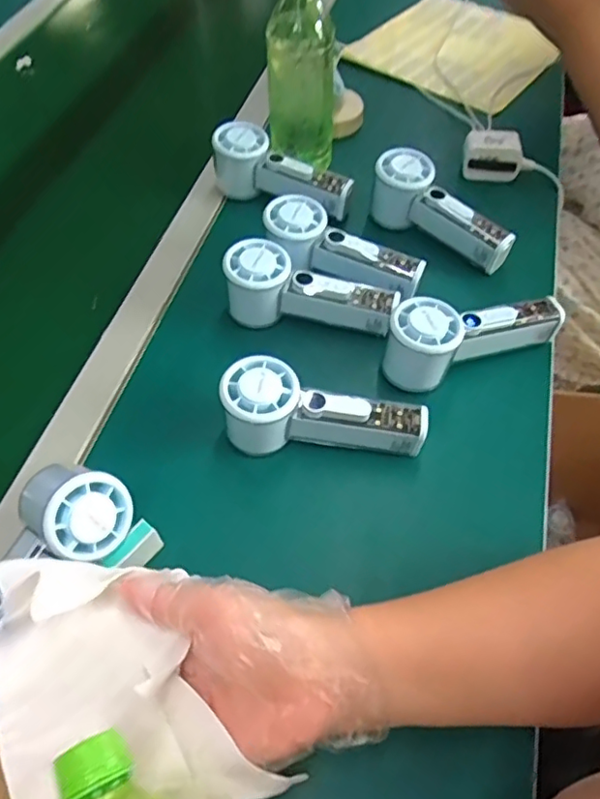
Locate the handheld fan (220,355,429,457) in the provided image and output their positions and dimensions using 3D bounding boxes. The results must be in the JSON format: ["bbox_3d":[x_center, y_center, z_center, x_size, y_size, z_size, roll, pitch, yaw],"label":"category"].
[{"bbox_3d":[0.015,0.014,0.447,0.153,0.052,0.067,12,64,-7],"label":"handheld fan"}]

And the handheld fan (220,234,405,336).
[{"bbox_3d":[0.011,-0.094,0.523,0.148,0.068,0.051,7,56,7],"label":"handheld fan"}]

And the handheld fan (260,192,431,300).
[{"bbox_3d":[0.038,-0.138,0.543,0.150,0.041,0.049,26,59,2],"label":"handheld fan"}]

